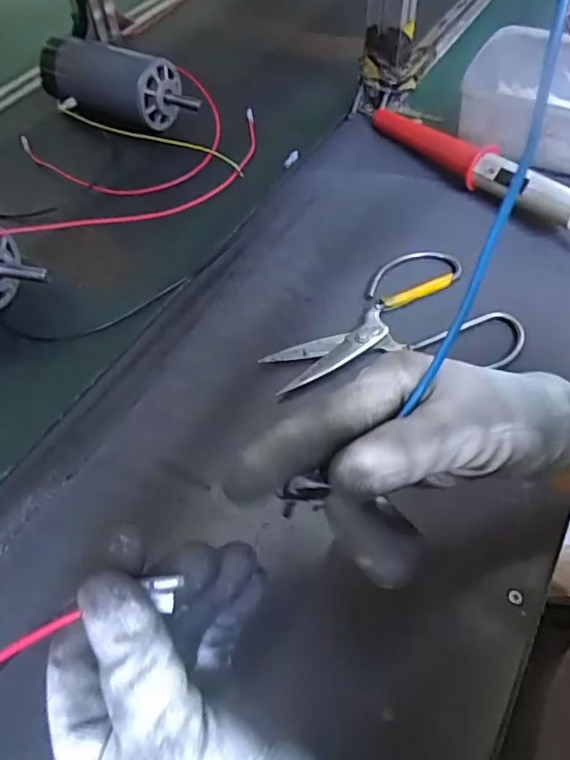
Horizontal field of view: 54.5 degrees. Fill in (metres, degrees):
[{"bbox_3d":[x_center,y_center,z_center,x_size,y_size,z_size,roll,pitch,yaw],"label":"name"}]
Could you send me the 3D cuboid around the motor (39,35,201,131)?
[{"bbox_3d":[-0.202,-0.346,0.652,0.206,0.064,0.074,28,60,22],"label":"motor"}]

